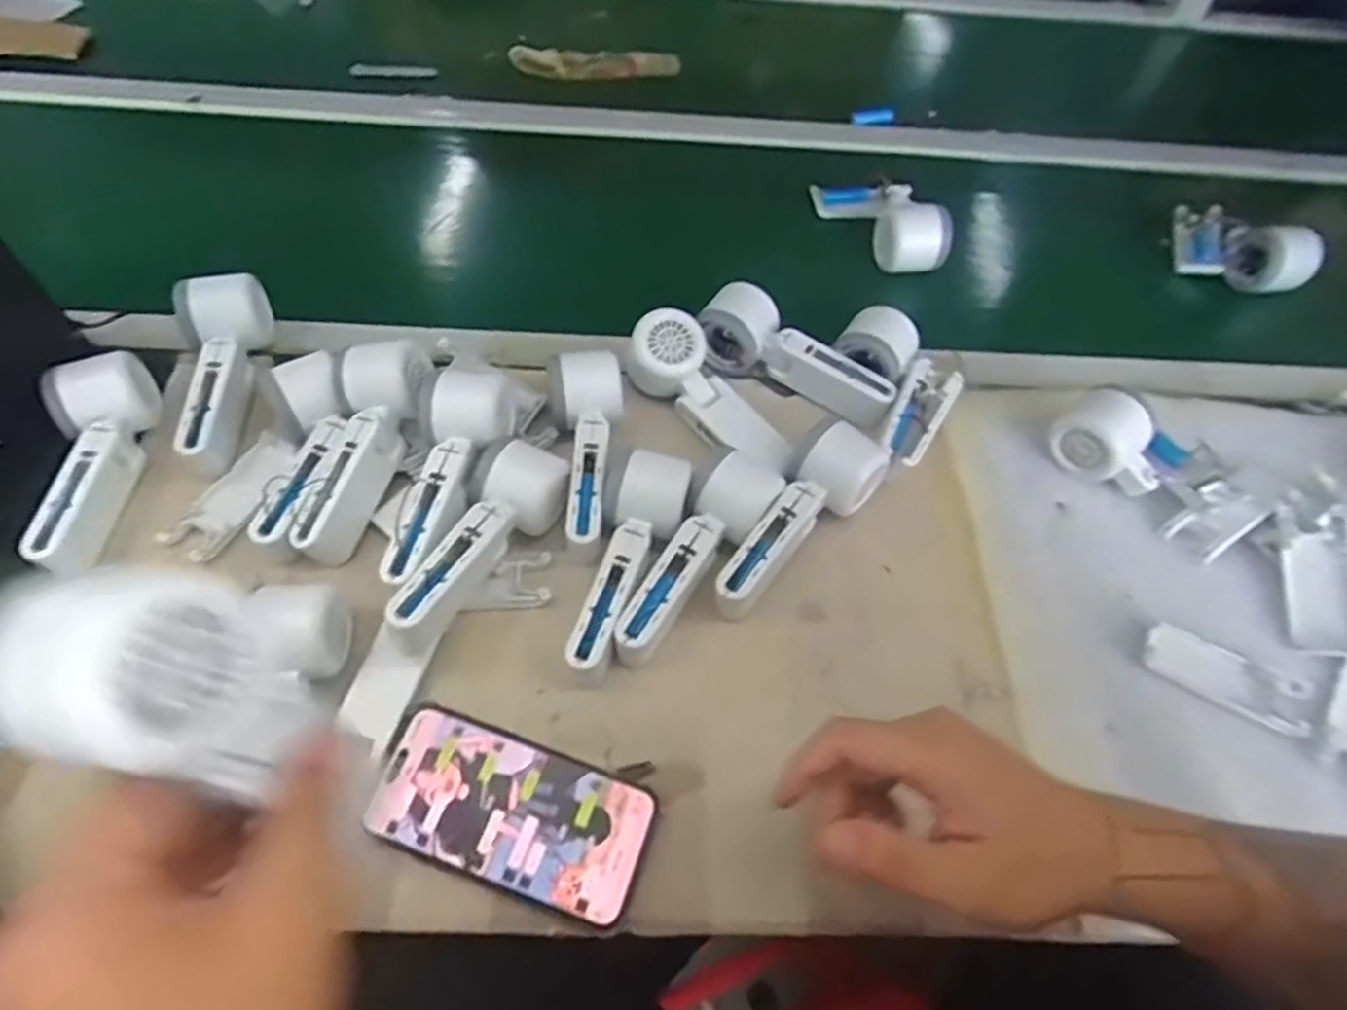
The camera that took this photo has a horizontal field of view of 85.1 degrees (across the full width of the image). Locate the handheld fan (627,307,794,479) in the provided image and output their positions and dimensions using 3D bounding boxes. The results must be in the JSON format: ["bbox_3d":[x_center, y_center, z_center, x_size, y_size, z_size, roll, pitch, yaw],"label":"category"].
[{"bbox_3d":[0.033,-0.082,0.564,0.053,0.057,0.159,-38,68,-25],"label":"handheld fan"}]

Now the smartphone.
[{"bbox_3d":[-0.093,0.176,0.423,0.158,0.009,0.075,19,58,7],"label":"smartphone"}]

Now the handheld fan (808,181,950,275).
[{"bbox_3d":[0.209,-0.282,0.712,0.070,0.058,0.160,-19,47,-16],"label":"handheld fan"}]

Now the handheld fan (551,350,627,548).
[{"bbox_3d":[-0.059,-0.043,0.538,0.052,0.050,0.159,-5,58,-8],"label":"handheld fan"}]

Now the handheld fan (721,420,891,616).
[{"bbox_3d":[0.088,0.010,0.513,0.056,0.052,0.164,35,61,16],"label":"handheld fan"}]

